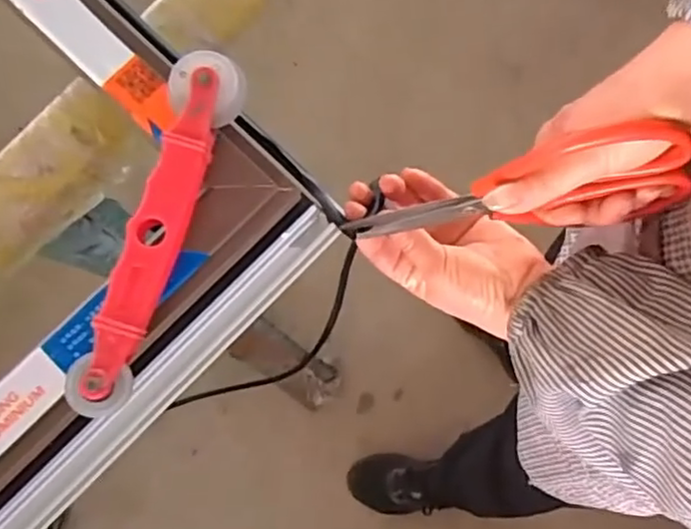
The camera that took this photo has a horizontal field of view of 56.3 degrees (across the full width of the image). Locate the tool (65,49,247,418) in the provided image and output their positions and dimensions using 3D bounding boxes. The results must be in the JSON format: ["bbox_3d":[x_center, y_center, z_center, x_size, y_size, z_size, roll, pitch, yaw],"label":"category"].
[{"bbox_3d":[-0.098,-0.020,0.338,0.038,0.015,0.196,15,78,2],"label":"tool"}]

